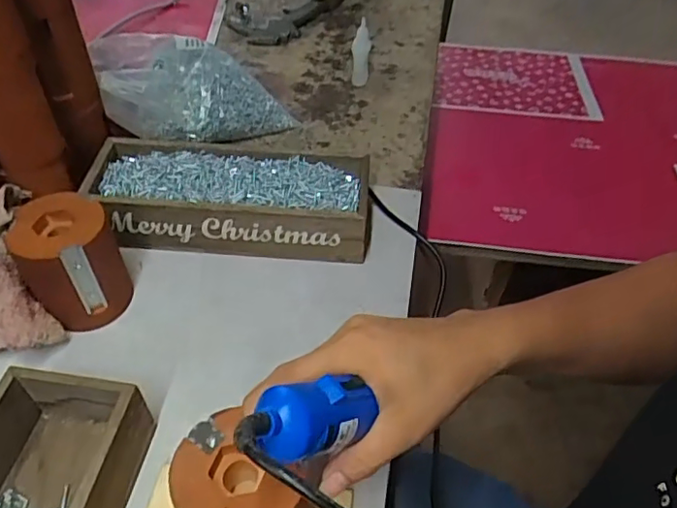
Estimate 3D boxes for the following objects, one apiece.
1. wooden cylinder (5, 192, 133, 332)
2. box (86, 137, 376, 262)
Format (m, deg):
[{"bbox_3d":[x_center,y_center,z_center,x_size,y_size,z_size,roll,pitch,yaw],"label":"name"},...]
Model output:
[{"bbox_3d":[-0.238,0.007,0.507,0.080,0.098,0.077,-21,53,-22],"label":"wooden cylinder"},{"bbox_3d":[-0.111,-0.059,0.591,0.283,0.057,0.106,5,48,0],"label":"box"}]

